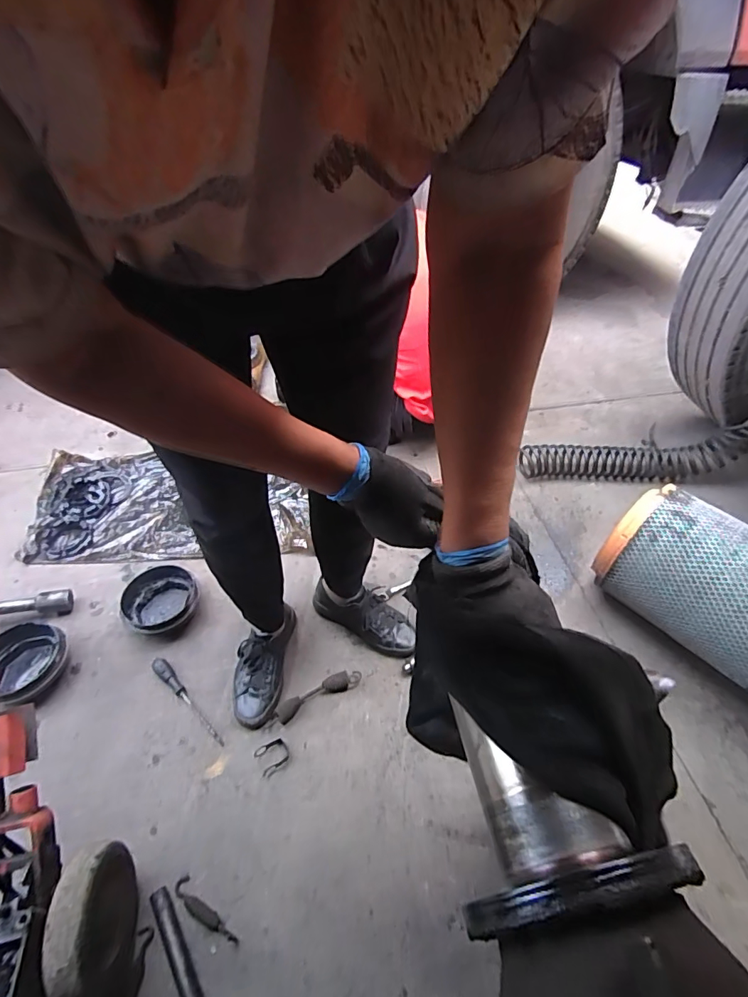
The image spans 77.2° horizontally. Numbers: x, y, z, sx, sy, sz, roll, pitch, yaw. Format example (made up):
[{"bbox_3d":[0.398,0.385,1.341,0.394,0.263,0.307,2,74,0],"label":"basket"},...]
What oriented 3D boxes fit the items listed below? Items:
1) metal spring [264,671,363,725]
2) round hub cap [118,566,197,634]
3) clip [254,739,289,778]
[{"bbox_3d":[-0.118,0.388,0.928,0.196,0.023,0.038,-22,49,-20],"label":"metal spring"},{"bbox_3d":[-0.480,0.231,1.060,0.156,0.063,0.161,0,45,0],"label":"round hub cap"},{"bbox_3d":[-0.186,0.472,0.858,0.055,0.005,0.053,-23,50,-21],"label":"clip"}]

